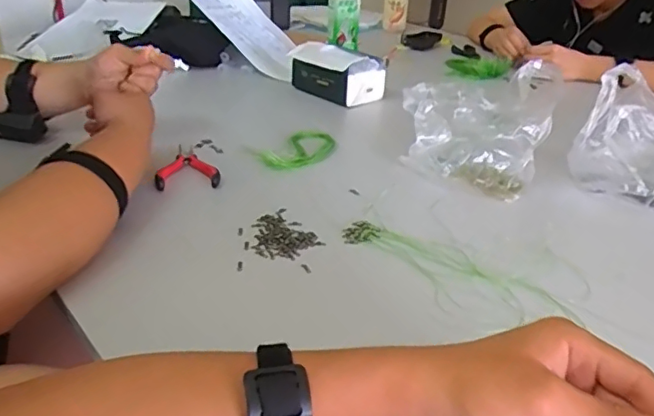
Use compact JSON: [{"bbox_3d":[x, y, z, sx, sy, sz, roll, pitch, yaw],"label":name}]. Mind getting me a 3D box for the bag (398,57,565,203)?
[{"bbox_3d":[0.184,-0.103,0.719,0.179,0.120,0.142,18,33,26],"label":"bag"}]

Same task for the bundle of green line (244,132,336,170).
[{"bbox_3d":[-0.034,-0.082,0.774,0.132,0.009,0.081,-19,36,-33],"label":"bundle of green line"}]

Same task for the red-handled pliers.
[{"bbox_3d":[-0.165,-0.057,0.720,0.072,0.015,0.121,2,29,-1],"label":"red-handled pliers"}]

